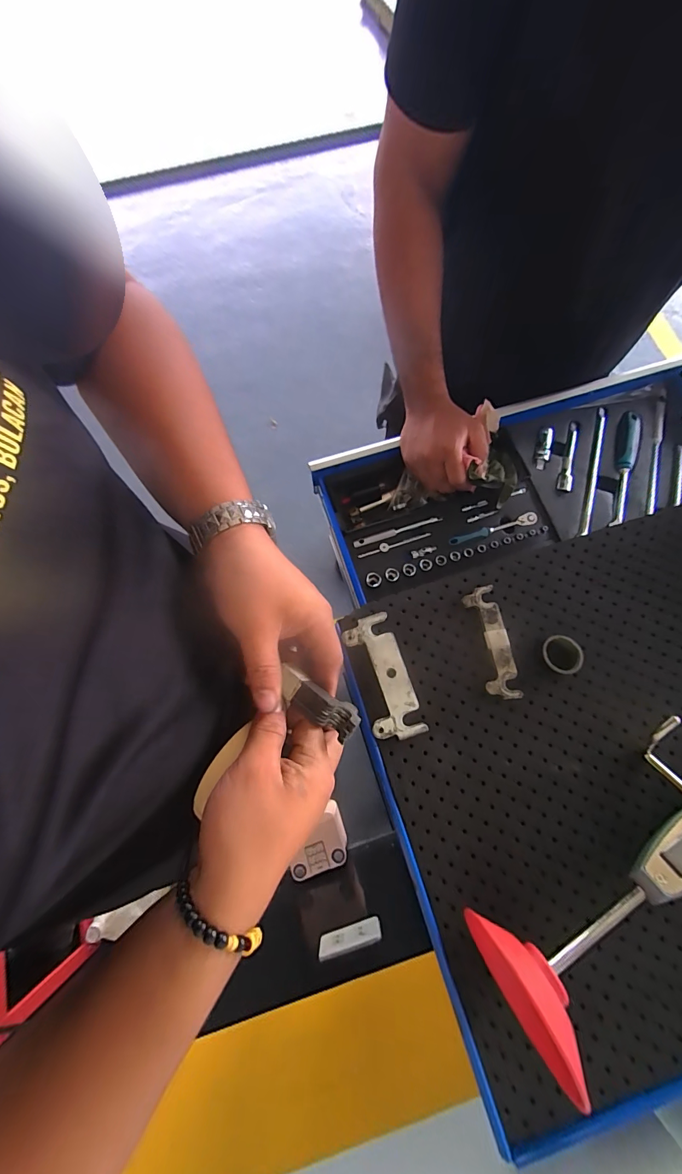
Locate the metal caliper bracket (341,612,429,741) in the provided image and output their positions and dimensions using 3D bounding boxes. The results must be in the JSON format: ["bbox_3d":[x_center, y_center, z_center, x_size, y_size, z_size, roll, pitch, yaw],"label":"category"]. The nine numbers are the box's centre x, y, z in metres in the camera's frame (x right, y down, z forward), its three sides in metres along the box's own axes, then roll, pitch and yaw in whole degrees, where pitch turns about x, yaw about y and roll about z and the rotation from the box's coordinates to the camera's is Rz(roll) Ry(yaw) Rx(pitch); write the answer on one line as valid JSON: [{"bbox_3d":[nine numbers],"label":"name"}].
[{"bbox_3d":[0.044,0.095,0.412,0.052,0.014,0.127,-18,75,-4],"label":"metal caliper bracket"}]

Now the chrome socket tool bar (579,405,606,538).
[{"bbox_3d":[0.378,-0.174,0.583,0.016,0.008,0.216,15,75,7],"label":"chrome socket tool bar"}]

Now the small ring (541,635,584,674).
[{"bbox_3d":[0.232,0.072,0.412,0.040,0.019,0.036,13,75,5],"label":"small ring"}]

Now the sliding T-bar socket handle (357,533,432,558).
[{"bbox_3d":[0.075,-0.060,0.552,0.107,0.007,0.012,-16,75,-3],"label":"sliding T-bar socket handle"}]

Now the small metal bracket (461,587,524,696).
[{"bbox_3d":[0.164,0.060,0.424,0.038,0.008,0.120,-11,74,-2],"label":"small metal bracket"}]

